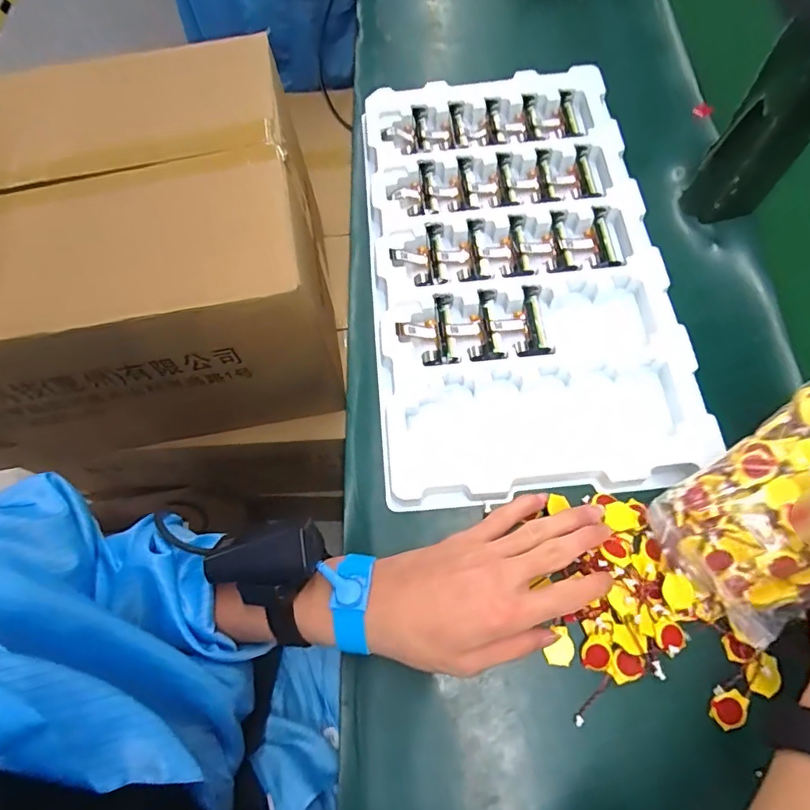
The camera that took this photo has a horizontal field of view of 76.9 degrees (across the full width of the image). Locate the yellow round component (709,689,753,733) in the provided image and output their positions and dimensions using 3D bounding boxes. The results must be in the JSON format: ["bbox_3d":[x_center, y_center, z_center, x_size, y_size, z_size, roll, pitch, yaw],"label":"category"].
[{"bbox_3d":[0.208,0.195,0.326,0.023,0.007,0.020,-27,69,-9],"label":"yellow round component"}]

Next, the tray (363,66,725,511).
[{"bbox_3d":[0.092,-0.130,0.458,0.246,0.034,0.421,-5,67,0],"label":"tray"}]

